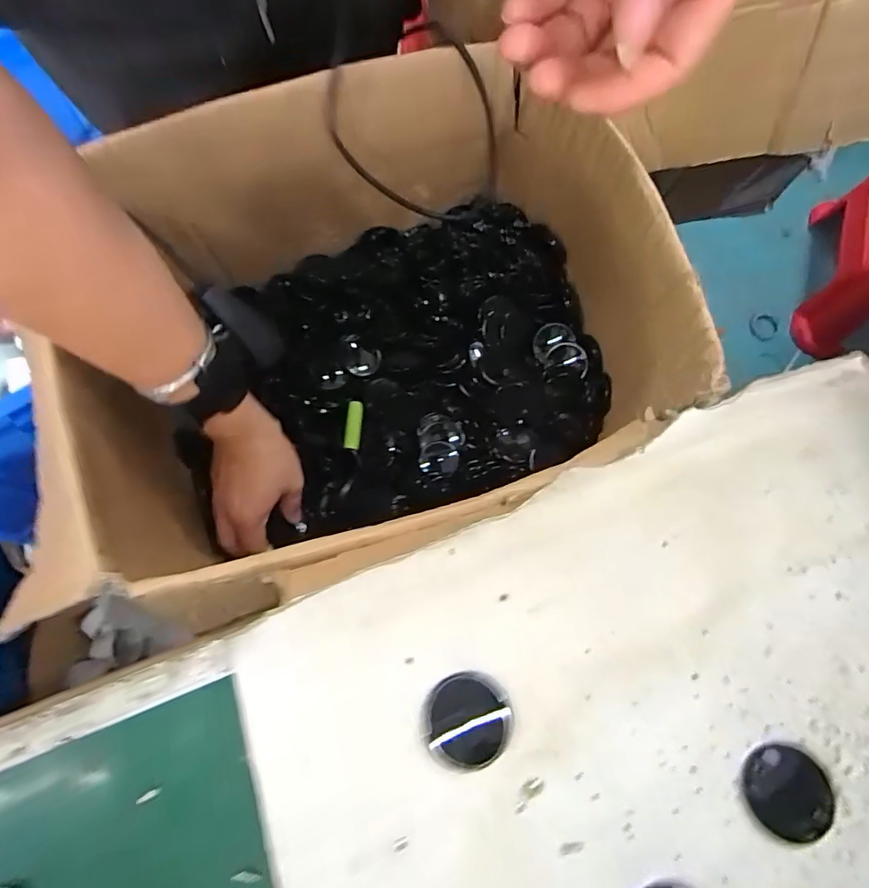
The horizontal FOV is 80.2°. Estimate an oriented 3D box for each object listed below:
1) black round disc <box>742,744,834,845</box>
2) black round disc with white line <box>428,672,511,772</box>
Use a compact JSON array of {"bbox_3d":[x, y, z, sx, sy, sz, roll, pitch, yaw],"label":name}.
[{"bbox_3d":[0.154,0.152,0.225,0.035,0.006,0.033,0,74,0],"label":"black round disc"},{"bbox_3d":[0.015,0.123,0.228,0.033,0.011,0.037,11,74,3],"label":"black round disc with white line"}]

